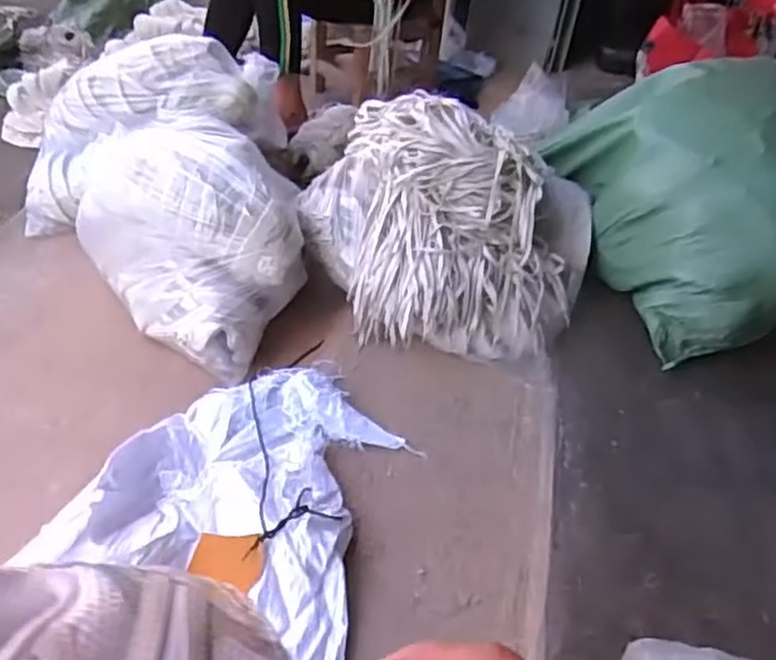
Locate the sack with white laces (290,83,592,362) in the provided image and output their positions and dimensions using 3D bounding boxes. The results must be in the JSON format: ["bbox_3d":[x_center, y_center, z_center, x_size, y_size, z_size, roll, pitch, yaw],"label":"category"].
[{"bbox_3d":[0.107,-0.190,1.330,0.533,0.322,0.413,11,41,4],"label":"sack with white laces"}]

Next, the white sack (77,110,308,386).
[{"bbox_3d":[-0.358,-0.199,1.350,0.343,0.282,0.566,-25,51,-32],"label":"white sack"}]

